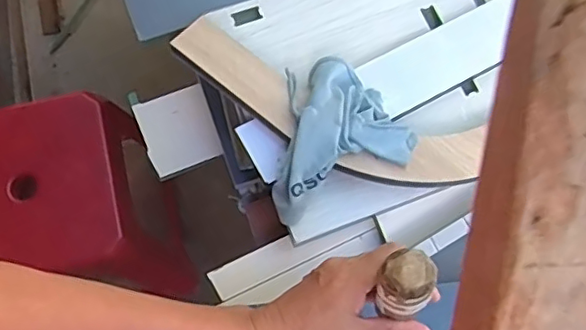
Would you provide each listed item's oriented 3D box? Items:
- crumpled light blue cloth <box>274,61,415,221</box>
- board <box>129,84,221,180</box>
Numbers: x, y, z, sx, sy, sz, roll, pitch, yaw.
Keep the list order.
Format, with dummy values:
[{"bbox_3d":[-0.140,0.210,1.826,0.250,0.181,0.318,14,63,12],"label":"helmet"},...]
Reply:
[{"bbox_3d":[0.030,-0.038,0.588,0.152,0.039,0.141,-25,78,-8],"label":"crumpled light blue cloth"},{"bbox_3d":[-0.133,-0.040,0.686,0.081,0.007,0.089,-20,87,-3],"label":"board"}]

